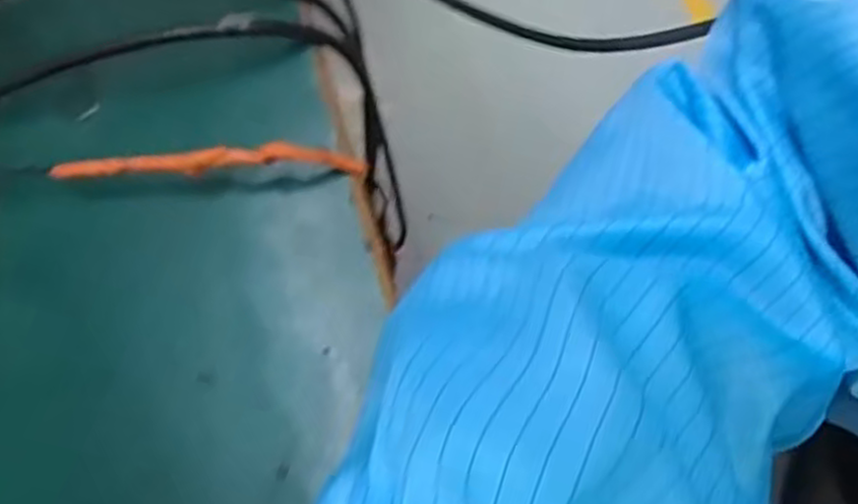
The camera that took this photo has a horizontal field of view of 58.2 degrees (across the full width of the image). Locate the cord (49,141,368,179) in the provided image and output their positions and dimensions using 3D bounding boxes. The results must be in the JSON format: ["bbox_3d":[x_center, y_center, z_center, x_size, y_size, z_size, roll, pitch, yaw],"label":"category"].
[{"bbox_3d":[-0.078,-0.031,0.276,0.107,0.016,0.006,-4,67,1],"label":"cord"}]

